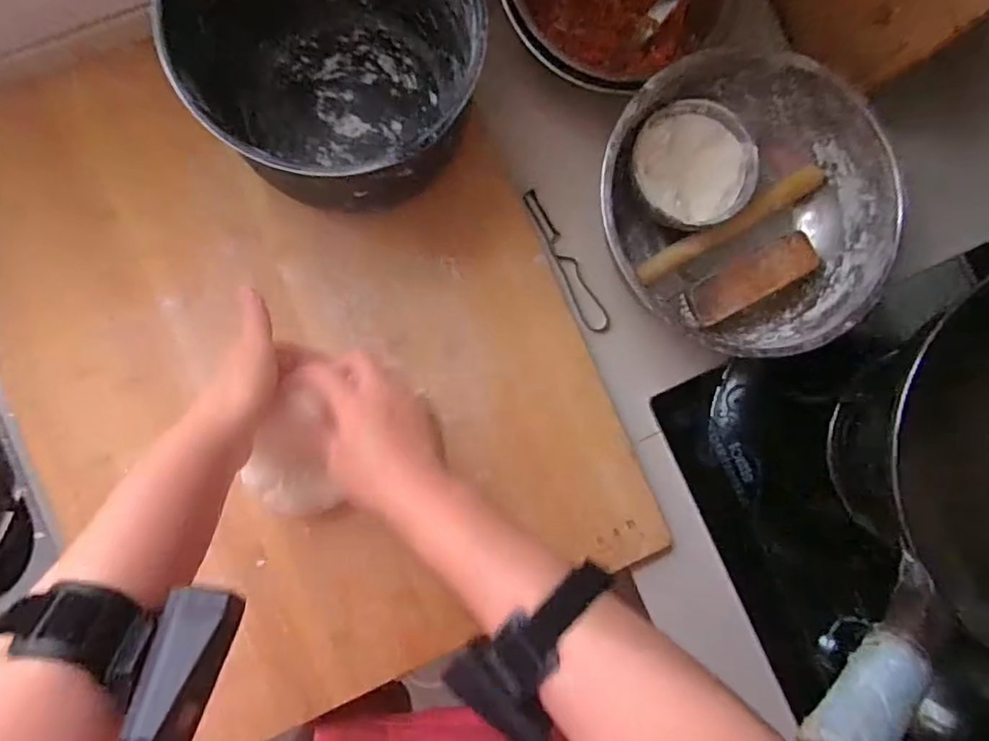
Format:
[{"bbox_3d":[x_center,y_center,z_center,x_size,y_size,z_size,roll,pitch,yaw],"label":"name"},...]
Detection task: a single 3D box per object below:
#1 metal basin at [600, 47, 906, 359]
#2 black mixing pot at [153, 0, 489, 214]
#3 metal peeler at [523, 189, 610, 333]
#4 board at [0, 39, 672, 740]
[{"bbox_3d":[0.242,-0.163,0.543,0.269,0.088,0.250,0,88,-4],"label":"metal basin"},{"bbox_3d":[-0.124,-0.265,0.483,0.215,0.128,0.237,-41,90,-6],"label":"black mixing pot"},{"bbox_3d":[0.070,-0.108,0.578,0.026,0.010,0.158,-29,90,-4],"label":"metal peeler"},{"bbox_3d":[-0.179,-0.027,0.526,0.496,0.034,0.619,-24,90,-4],"label":"board"}]

